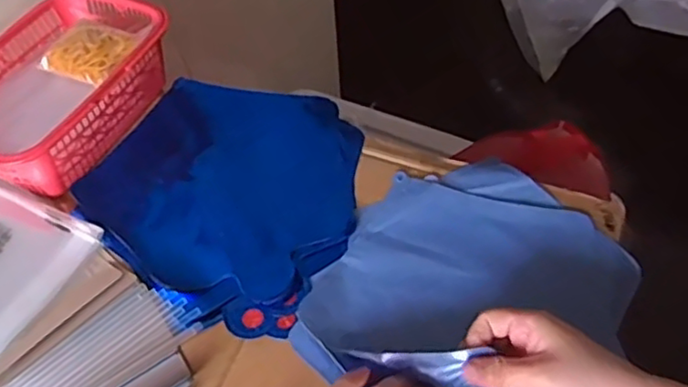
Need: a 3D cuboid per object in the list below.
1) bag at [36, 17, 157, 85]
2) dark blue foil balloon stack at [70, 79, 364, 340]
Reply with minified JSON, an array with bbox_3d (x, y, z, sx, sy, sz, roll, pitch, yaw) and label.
[{"bbox_3d":[-0.227,-0.133,0.591,0.081,0.019,0.069,21,58,17],"label":"bag"},{"bbox_3d":[-0.104,-0.009,0.576,0.248,0.033,0.226,23,59,19],"label":"dark blue foil balloon stack"}]

